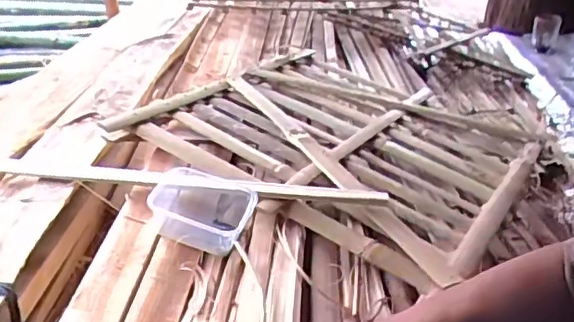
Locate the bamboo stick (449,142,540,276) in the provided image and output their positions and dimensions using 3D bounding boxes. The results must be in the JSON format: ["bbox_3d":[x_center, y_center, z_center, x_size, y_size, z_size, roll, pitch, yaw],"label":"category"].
[{"bbox_3d":[0.287,0.048,0.751,0.028,0.018,0.365,15,31,30],"label":"bamboo stick"}]

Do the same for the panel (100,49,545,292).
[{"bbox_3d":[0.086,-0.045,0.845,0.499,0.037,0.451,24,35,19],"label":"panel"}]

